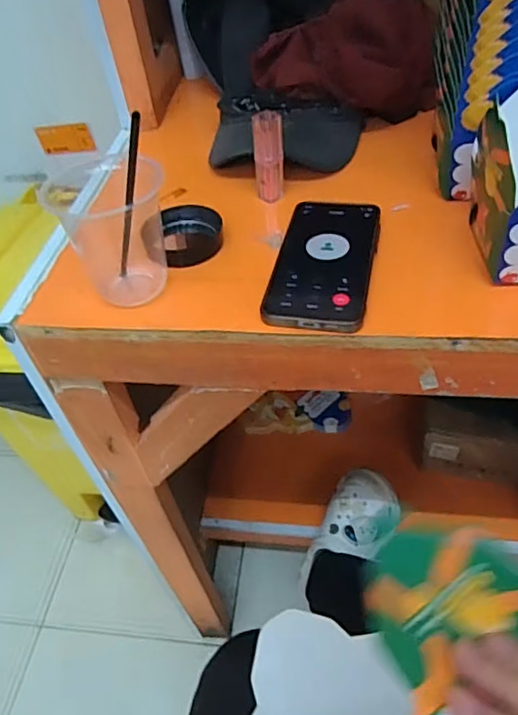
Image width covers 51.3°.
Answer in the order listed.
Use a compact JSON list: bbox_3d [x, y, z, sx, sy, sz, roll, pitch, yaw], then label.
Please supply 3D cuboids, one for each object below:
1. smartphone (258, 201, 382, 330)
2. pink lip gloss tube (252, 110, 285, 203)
[{"bbox_3d":[0.057,-0.084,0.459,0.080,0.007,0.164,5,49,15],"label":"smartphone"},{"bbox_3d":[0.010,-0.193,0.520,0.026,0.080,0.024,3,48,10],"label":"pink lip gloss tube"}]

